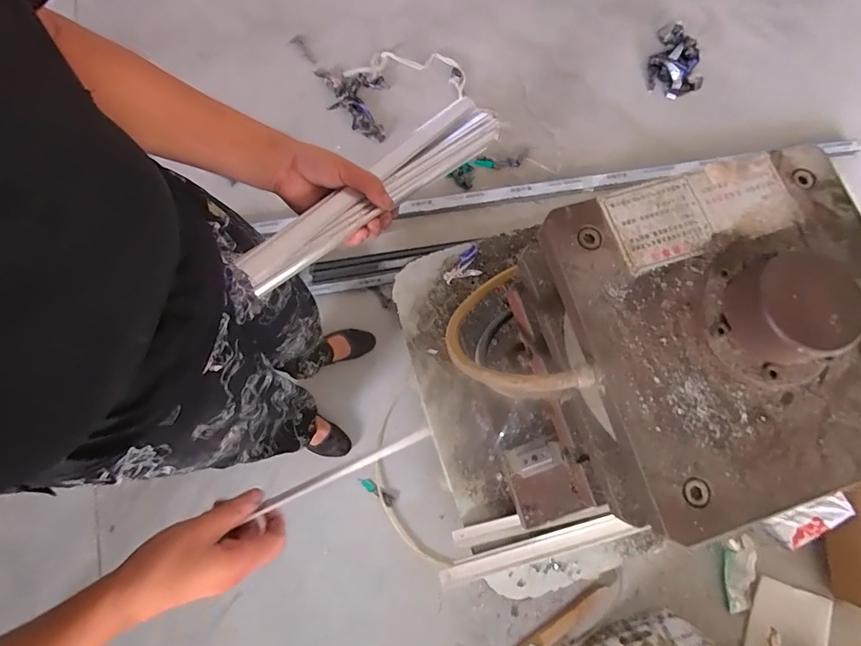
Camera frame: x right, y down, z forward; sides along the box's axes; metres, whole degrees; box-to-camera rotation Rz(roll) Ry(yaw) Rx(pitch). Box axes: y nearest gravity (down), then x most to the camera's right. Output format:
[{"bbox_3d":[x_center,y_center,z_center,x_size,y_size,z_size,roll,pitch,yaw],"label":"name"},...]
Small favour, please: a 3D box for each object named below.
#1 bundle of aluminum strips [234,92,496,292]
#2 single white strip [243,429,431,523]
[{"bbox_3d":[-0.051,-0.151,0.497,0.060,0.032,0.357,43,67,9],"label":"bundle of aluminum strips"},{"bbox_3d":[-0.081,0.141,0.433,0.178,0.009,0.009,-20,77,-19],"label":"single white strip"}]

